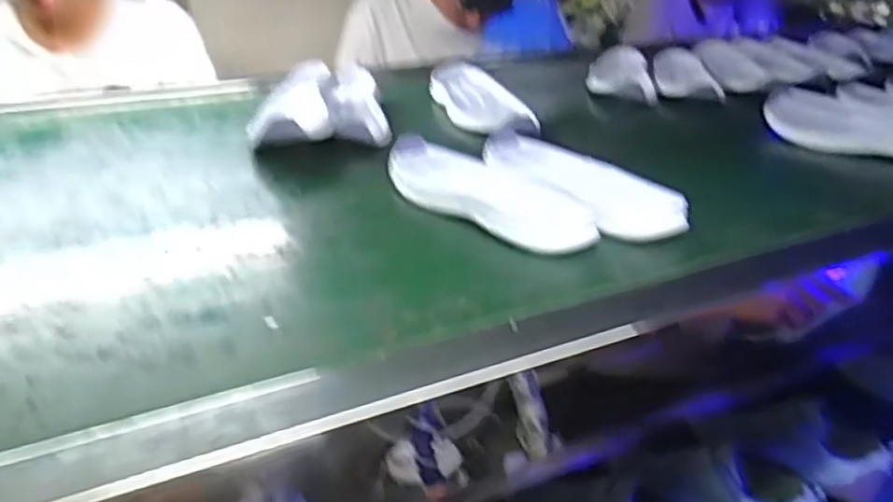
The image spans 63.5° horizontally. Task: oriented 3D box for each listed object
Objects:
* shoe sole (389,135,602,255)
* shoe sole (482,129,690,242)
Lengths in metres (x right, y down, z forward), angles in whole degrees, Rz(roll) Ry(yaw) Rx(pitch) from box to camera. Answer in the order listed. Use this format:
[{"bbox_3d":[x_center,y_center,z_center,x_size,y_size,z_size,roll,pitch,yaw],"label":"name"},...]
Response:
[{"bbox_3d":[0.025,-0.053,0.601,0.090,0.019,0.224,-16,31,-31],"label":"shoe sole"},{"bbox_3d":[0.100,-0.068,0.627,0.070,0.020,0.231,-13,29,-26],"label":"shoe sole"}]

